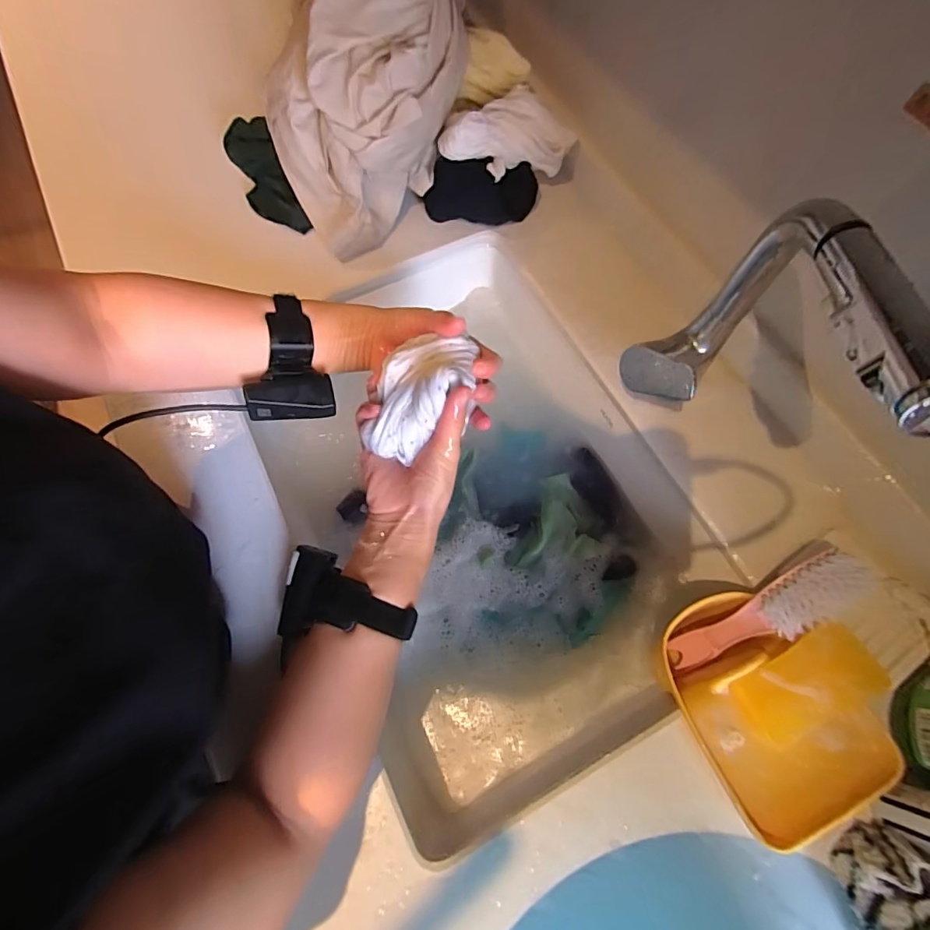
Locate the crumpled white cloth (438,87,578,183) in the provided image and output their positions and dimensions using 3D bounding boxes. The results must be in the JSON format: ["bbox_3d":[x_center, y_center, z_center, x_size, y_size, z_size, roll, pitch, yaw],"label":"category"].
[{"bbox_3d":[0.043,-0.352,0.512,0.149,0.064,0.064,-10,71,-18],"label":"crumpled white cloth"}]

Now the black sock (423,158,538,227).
[{"bbox_3d":[0.018,-0.311,0.543,0.129,0.062,0.044,-1,69,-2],"label":"black sock"}]

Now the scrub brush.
[{"bbox_3d":[0.248,0.131,0.403,0.171,0.031,0.041,-46,71,34],"label":"scrub brush"}]

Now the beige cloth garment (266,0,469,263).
[{"bbox_3d":[-0.090,-0.359,0.475,0.202,0.181,0.147,-38,74,-14],"label":"beige cloth garment"}]

